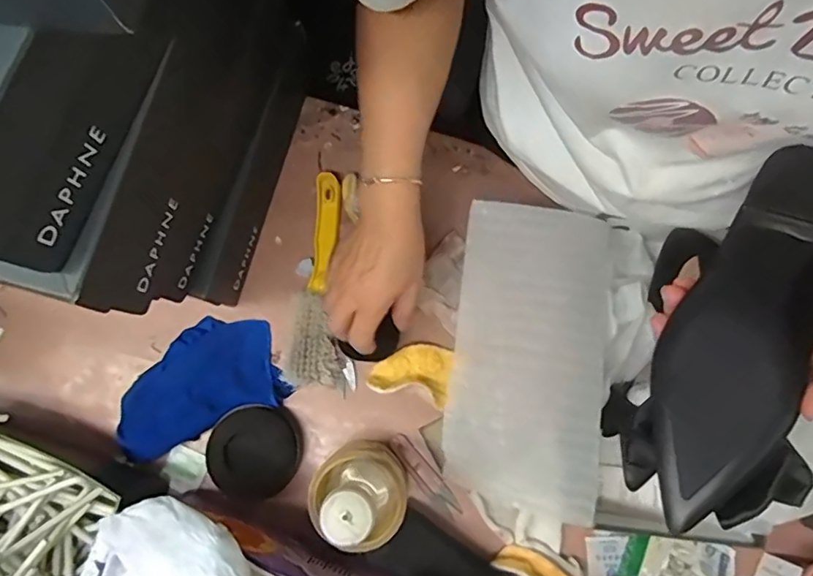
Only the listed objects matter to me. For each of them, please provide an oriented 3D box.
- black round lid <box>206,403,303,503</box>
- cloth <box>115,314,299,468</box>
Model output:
[{"bbox_3d":[-0.154,0.166,0.559,0.089,0.015,0.092,6,68,-14],"label":"black round lid"},{"bbox_3d":[-0.223,0.099,0.586,0.170,0.028,0.112,-23,81,-4],"label":"cloth"}]

